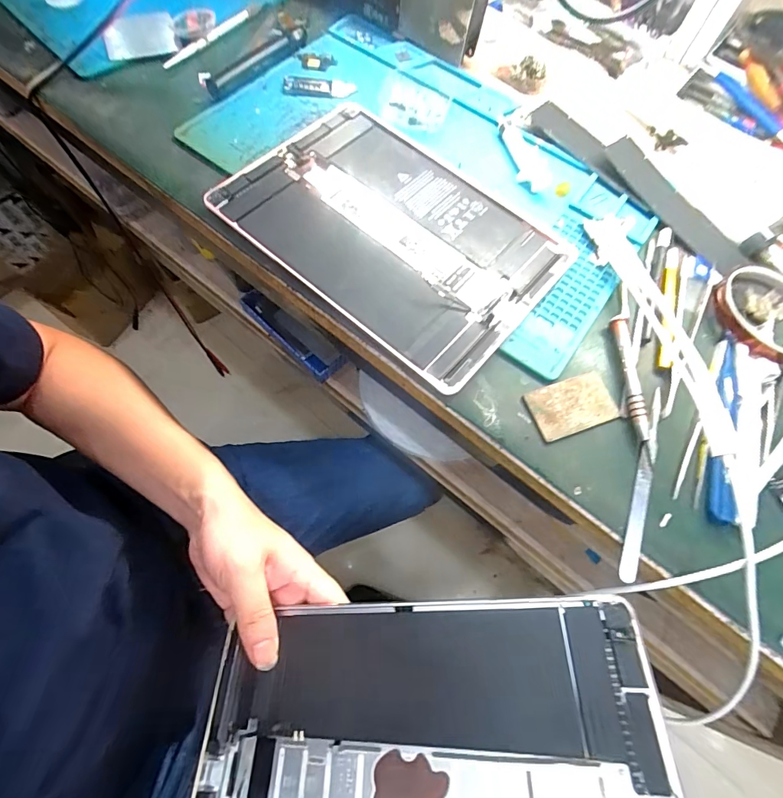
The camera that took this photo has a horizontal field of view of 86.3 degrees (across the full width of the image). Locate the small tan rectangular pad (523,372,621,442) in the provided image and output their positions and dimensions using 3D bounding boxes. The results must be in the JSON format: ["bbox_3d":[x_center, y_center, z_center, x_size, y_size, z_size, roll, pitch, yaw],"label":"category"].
[{"bbox_3d":[0.124,0.004,0.286,0.058,0.004,0.036,-17,70,-11],"label":"small tan rectangular pad"}]

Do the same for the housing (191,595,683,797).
[{"bbox_3d":[0.005,0.197,0.207,0.245,0.008,0.170,-12,51,18],"label":"housing"}]

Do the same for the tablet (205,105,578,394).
[{"bbox_3d":[0.002,-0.136,0.328,0.246,0.015,0.176,39,70,11],"label":"tablet"}]

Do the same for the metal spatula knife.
[{"bbox_3d":[0.162,0.027,0.278,0.023,0.013,0.176,9,68,0],"label":"metal spatula knife"}]

